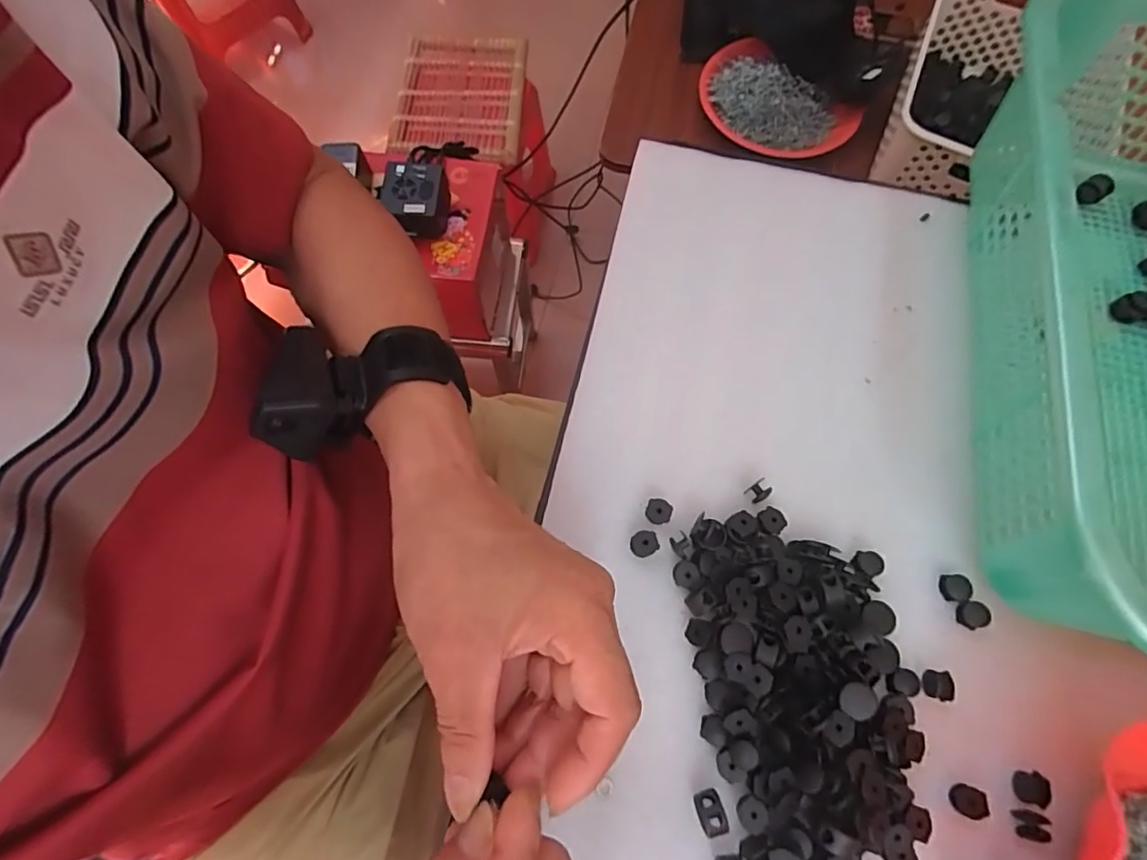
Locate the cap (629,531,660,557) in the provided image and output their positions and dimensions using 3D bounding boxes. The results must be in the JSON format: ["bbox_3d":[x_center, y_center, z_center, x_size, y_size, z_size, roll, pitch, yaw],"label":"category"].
[{"bbox_3d":[0.037,0.060,0.293,0.015,0.006,0.012,-29,72,-9],"label":"cap"}]

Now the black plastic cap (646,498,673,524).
[{"bbox_3d":[0.045,0.044,0.298,0.013,0.008,0.012,0,70,1],"label":"black plastic cap"}]

